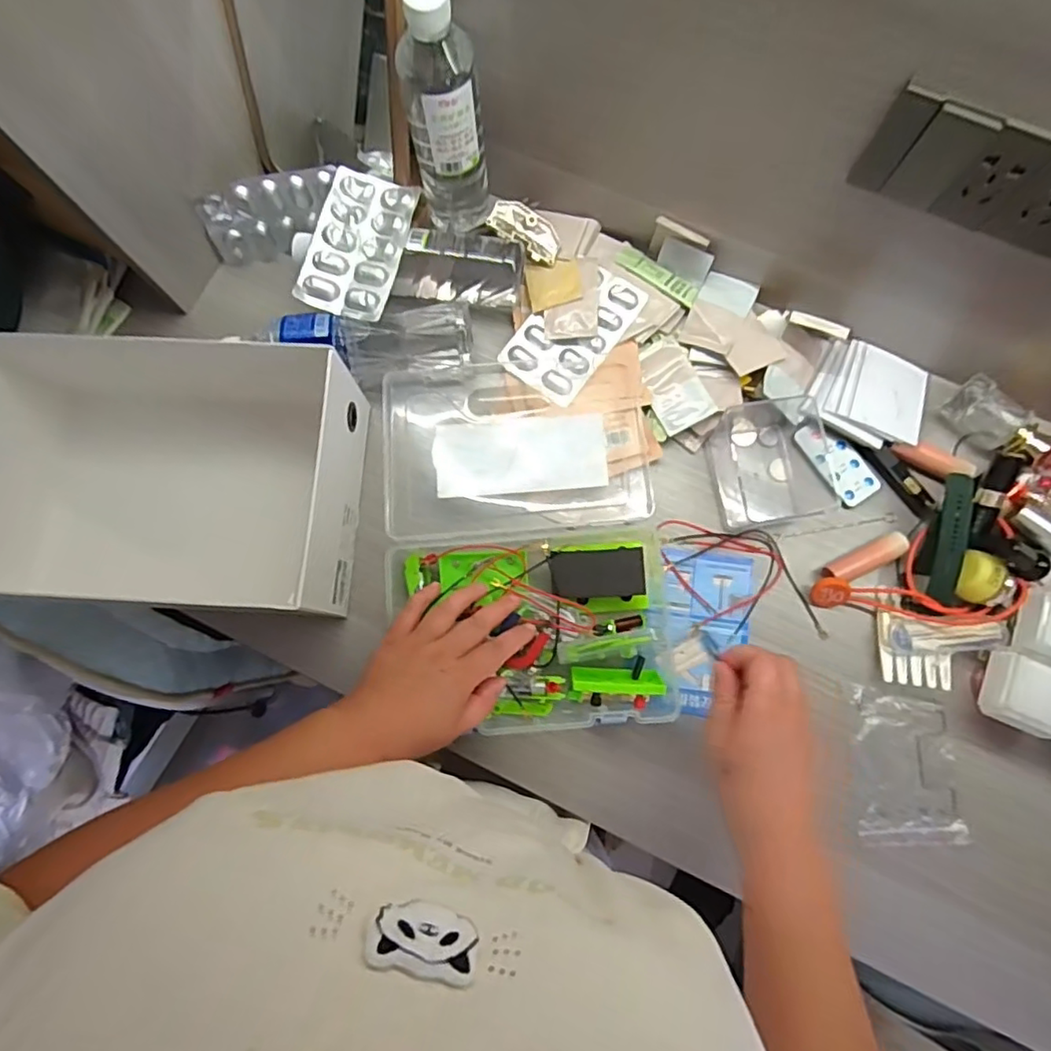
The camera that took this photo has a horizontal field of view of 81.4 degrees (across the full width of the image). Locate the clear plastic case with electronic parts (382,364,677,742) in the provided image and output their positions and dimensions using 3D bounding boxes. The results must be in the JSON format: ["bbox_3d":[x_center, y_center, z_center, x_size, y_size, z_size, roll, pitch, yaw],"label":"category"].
[{"bbox_3d":[0.001,0.008,0.529,0.232,0.037,0.316,-4,78,0],"label":"clear plastic case with electronic parts"}]

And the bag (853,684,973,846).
[{"bbox_3d":[0.317,0.201,0.507,0.081,0.006,0.119,4,79,0],"label":"bag"}]

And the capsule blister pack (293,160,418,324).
[{"bbox_3d":[-0.150,-0.254,0.549,0.080,0.013,0.137,14,79,3],"label":"capsule blister pack"}]

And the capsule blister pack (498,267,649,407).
[{"bbox_3d":[0.045,-0.183,0.573,0.081,0.005,0.134,37,86,7],"label":"capsule blister pack"}]

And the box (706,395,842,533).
[{"bbox_3d":[0.225,-0.058,0.551,0.107,0.032,0.107,-8,78,-1],"label":"box"}]

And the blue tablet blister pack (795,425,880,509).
[{"bbox_3d":[0.284,-0.058,0.554,0.039,0.008,0.084,-34,80,-6],"label":"blue tablet blister pack"}]

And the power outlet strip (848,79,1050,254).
[{"bbox_3d":[0.317,-0.213,0.387,0.193,0.069,0.011,26,80,6],"label":"power outlet strip"}]

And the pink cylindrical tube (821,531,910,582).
[{"bbox_3d":[0.297,0.030,0.532,0.077,0.023,0.020,-27,79,-5],"label":"pink cylindrical tube"}]

